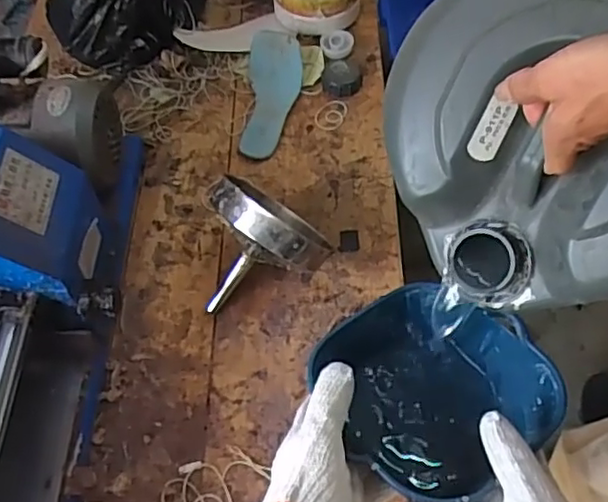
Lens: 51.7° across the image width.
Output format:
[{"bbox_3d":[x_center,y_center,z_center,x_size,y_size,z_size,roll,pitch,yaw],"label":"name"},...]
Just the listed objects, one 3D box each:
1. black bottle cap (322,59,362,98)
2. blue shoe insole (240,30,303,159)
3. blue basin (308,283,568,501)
[{"bbox_3d":[0.059,-0.270,0.962,0.058,0.031,0.059,-1,56,1],"label":"black bottle cap"},{"bbox_3d":[-0.047,-0.238,0.937,0.079,0.047,0.216,1,57,3],"label":"blue shoe insole"},{"bbox_3d":[0.117,0.119,0.561,0.172,0.087,0.178,-1,56,1],"label":"blue basin"}]

